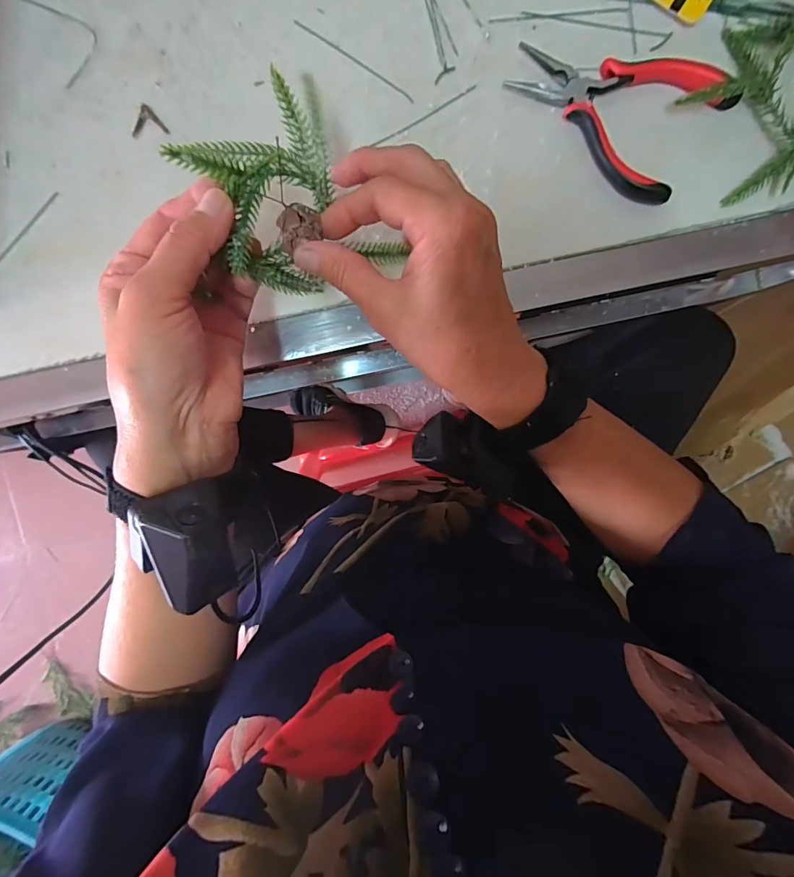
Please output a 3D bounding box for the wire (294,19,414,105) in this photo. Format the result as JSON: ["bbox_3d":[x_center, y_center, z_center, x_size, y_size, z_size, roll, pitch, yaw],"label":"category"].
[{"bbox_3d":[-0.027,-0.247,0.277,0.091,0.004,0.004,33,95,-3],"label":"wire"}]

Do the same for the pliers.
[{"bbox_3d":[0.141,-0.219,0.270,0.126,0.016,0.080,36,95,-3],"label":"pliers"}]

